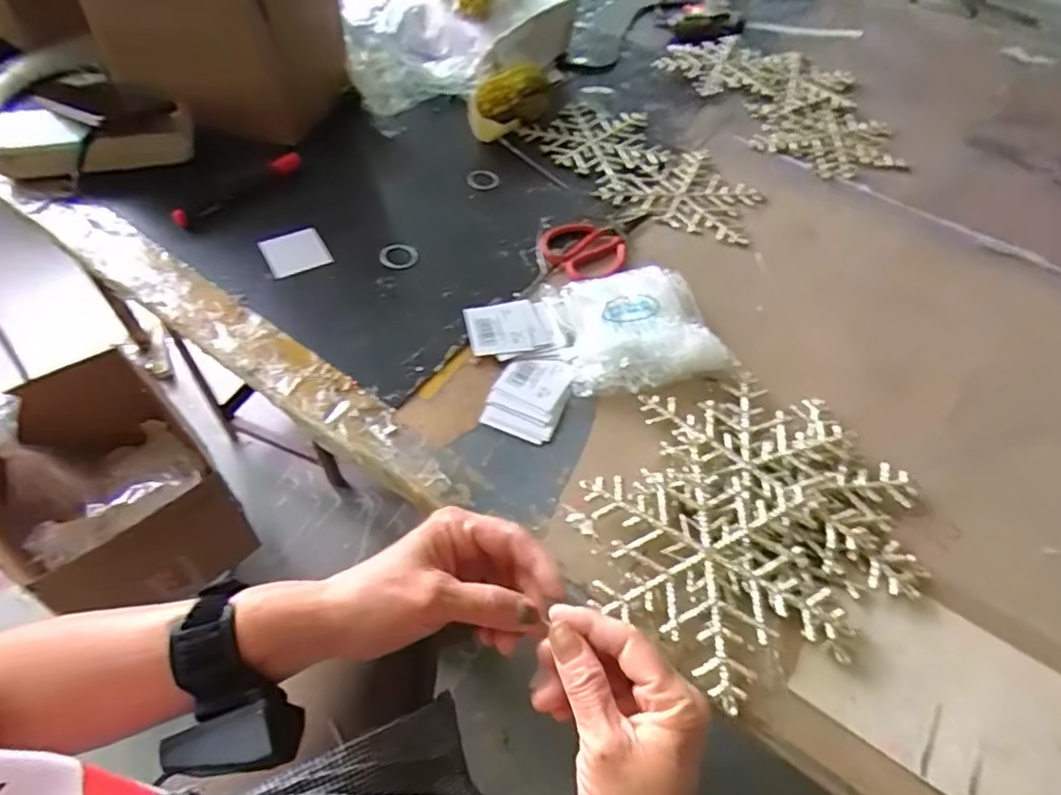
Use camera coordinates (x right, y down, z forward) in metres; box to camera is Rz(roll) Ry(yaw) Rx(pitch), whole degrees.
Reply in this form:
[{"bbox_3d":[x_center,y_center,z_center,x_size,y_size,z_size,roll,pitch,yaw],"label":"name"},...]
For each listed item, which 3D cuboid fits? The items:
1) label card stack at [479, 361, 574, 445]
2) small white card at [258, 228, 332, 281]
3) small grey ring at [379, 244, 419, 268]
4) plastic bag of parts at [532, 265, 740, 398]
[{"bbox_3d":[-0.001,-0.003,0.499,0.056,0.004,0.079,17,53,9],"label":"label card stack"},{"bbox_3d":[-0.219,-0.136,0.580,0.056,0.007,0.052,-20,58,-24],"label":"small white card"},{"bbox_3d":[-0.125,-0.136,0.588,0.036,0.005,0.034,2,52,-3],"label":"small grey ring"},{"bbox_3d":[0.089,-0.062,0.532,0.132,0.030,0.119,-11,54,-12],"label":"plastic bag of parts"}]

